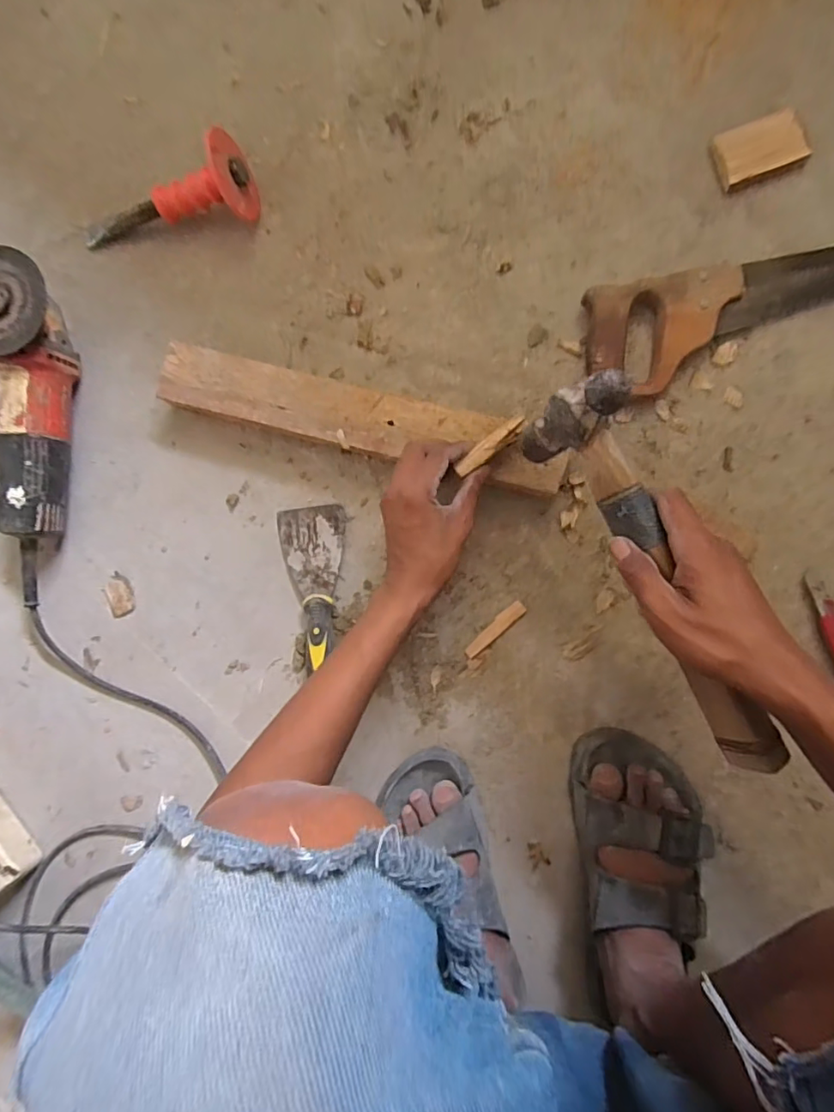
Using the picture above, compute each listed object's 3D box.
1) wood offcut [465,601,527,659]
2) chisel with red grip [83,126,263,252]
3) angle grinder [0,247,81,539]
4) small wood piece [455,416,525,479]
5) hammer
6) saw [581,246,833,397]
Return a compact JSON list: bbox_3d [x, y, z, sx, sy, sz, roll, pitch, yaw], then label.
[{"bbox_3d":[0.077,0.073,0.528,0.073,0.004,0.015,-42,85,4],"label":"wood offcut"},{"bbox_3d":[-0.262,-0.367,0.560,0.201,0.074,0.065,-5,88,21],"label":"chisel with red grip"},{"bbox_3d":[-0.397,-0.153,0.541,0.088,0.089,0.266,2,89,7],"label":"angle grinder"},{"bbox_3d":[0.064,-0.095,0.461,0.071,0.008,0.017,-38,85,7],"label":"small wood piece"},{"bbox_3d":[0.169,0.019,0.380,0.059,0.090,0.297,-28,92,5],"label":"hammer"},{"bbox_3d":[0.366,-0.250,0.486,0.422,0.032,0.099,-17,87,6],"label":"saw"}]

